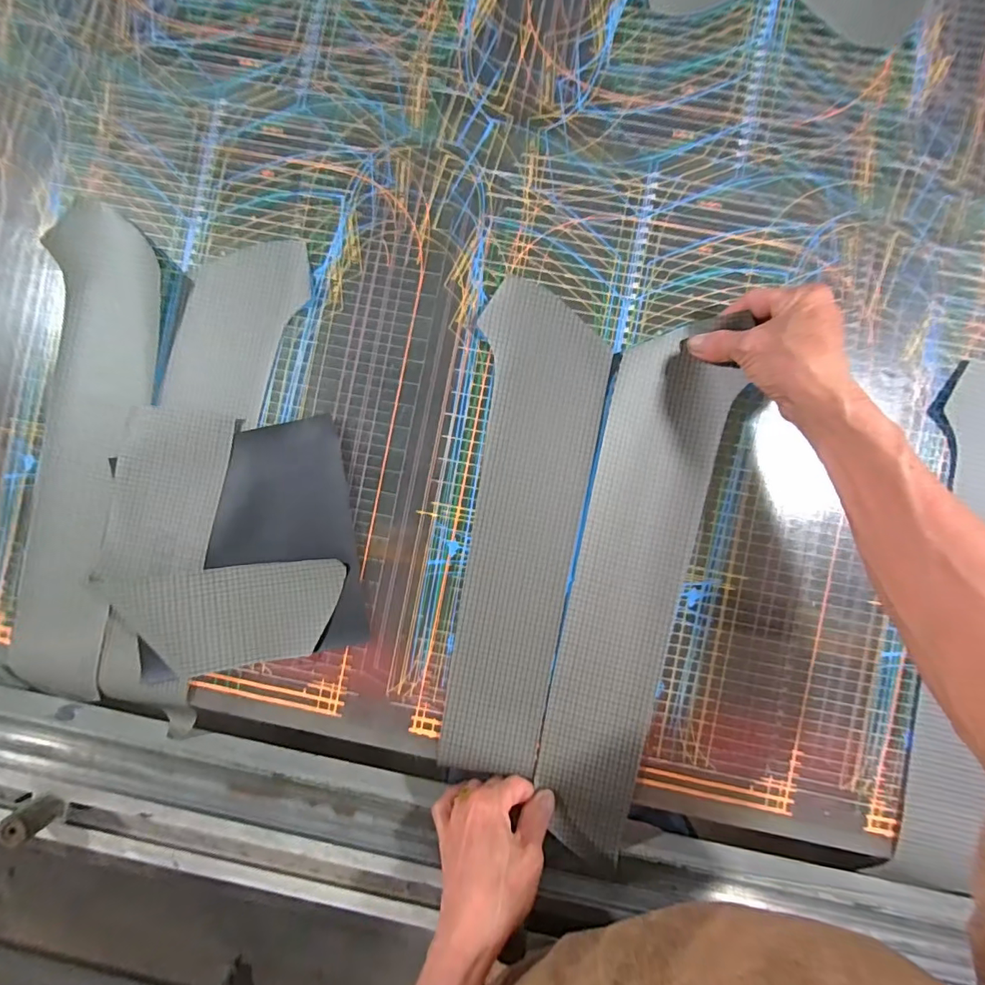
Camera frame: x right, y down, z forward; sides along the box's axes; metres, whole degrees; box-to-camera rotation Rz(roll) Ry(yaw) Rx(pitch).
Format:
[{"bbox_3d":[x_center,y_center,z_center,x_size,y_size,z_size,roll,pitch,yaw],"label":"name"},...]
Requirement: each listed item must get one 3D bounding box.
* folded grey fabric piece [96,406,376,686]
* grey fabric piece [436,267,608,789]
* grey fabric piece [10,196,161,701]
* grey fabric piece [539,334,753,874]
[{"bbox_3d":[-0.224,0.038,0.402,0.207,0.014,0.219,-8,90,1],"label":"folded grey fabric piece"},{"bbox_3d":[0.026,0.035,0.401,0.097,0.007,0.400,8,90,1],"label":"grey fabric piece"},{"bbox_3d":[-0.357,-0.029,0.410,0.099,0.013,0.425,8,90,1],"label":"grey fabric piece"},{"bbox_3d":[0.113,0.081,0.389,0.091,0.019,0.431,11,90,1],"label":"grey fabric piece"}]

